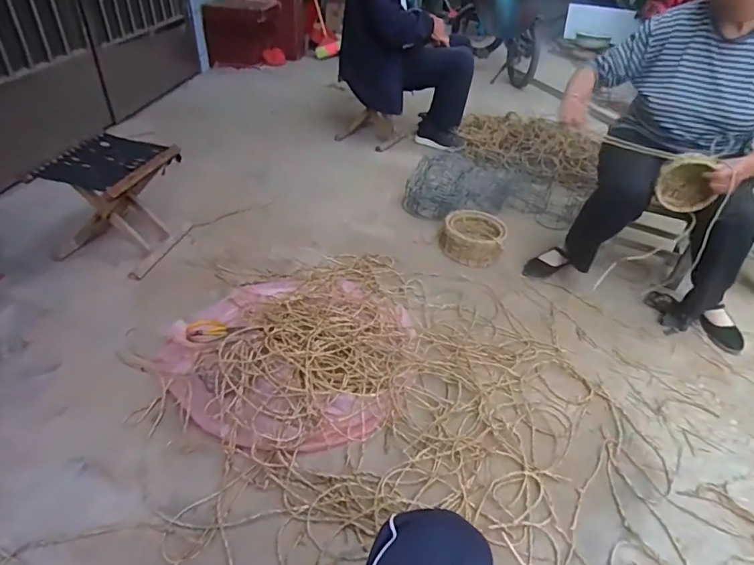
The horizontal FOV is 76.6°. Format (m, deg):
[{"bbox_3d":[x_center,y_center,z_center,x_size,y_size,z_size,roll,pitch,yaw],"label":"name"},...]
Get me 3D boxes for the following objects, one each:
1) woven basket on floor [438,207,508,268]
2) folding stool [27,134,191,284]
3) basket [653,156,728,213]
[{"bbox_3d":[0.349,-0.169,1.746,0.228,0.085,0.236,14,40,10],"label":"woven basket on floor"},{"bbox_3d":[-0.811,-0.257,1.488,0.322,0.313,0.324,12,39,7],"label":"folding stool"},{"bbox_3d":[0.835,-0.267,1.280,0.145,0.161,0.093,25,43,25],"label":"basket"}]

